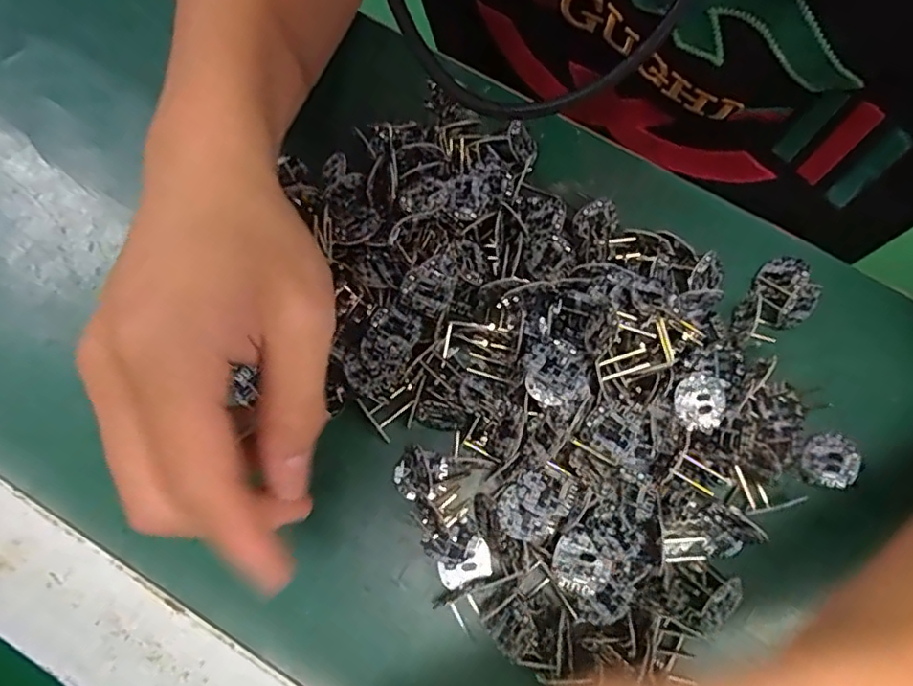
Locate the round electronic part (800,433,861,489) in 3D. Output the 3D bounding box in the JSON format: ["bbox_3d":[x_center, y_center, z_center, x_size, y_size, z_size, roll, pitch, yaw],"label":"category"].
[{"bbox_3d":[0.165,0.051,0.269,0.023,0.006,0.023,15,74,49],"label":"round electronic part"}]

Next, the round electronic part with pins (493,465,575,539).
[{"bbox_3d":[0.032,0.065,0.246,0.025,0.004,0.032,33,85,11],"label":"round electronic part with pins"}]

